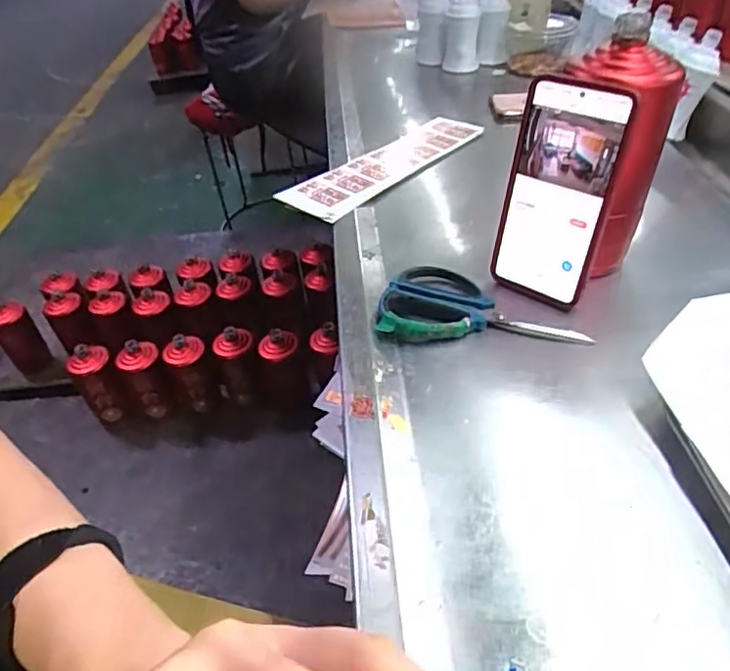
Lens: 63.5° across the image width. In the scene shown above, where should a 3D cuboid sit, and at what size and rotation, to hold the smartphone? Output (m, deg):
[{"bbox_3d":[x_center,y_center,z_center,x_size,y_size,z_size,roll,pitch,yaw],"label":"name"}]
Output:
[{"bbox_3d":[0.148,-0.107,0.462,0.080,0.167,0.012,28,35,33],"label":"smartphone"}]

